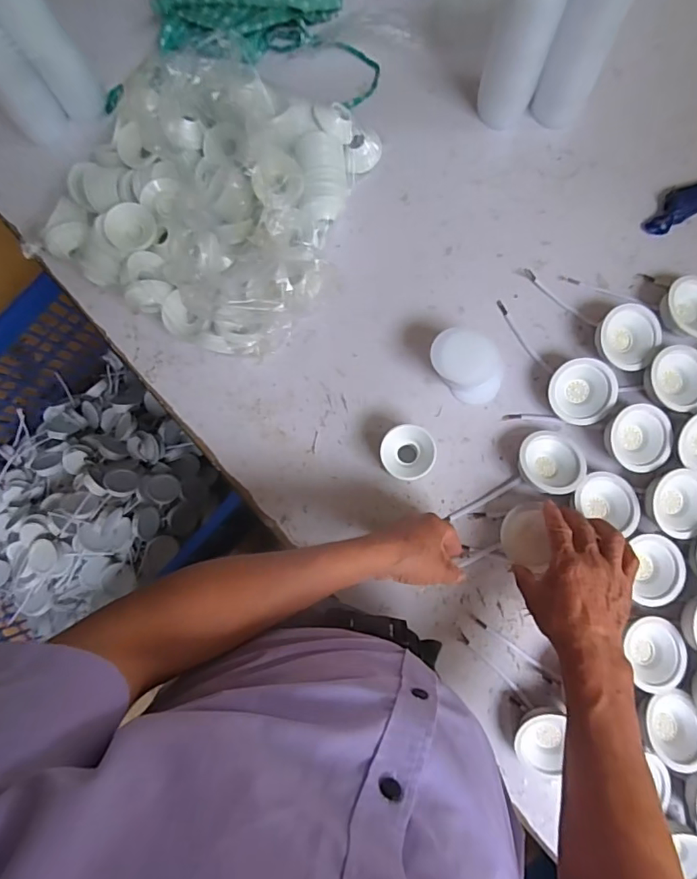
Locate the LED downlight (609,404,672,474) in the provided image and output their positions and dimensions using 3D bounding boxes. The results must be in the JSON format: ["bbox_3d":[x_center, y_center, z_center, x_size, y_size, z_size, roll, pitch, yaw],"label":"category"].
[{"bbox_3d":[0.317,-0.001,0.543,0.067,0.029,0.070,-3,82,4],"label":"LED downlight"}]

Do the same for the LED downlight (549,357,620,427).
[{"bbox_3d":[0.260,-0.052,0.556,0.066,0.036,0.071,-1,82,5],"label":"LED downlight"}]

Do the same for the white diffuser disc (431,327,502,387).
[{"bbox_3d":[0.126,-0.088,0.534,0.070,0.015,0.058,-1,83,4],"label":"white diffuser disc"}]

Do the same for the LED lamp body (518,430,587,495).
[{"bbox_3d":[0.222,0.025,0.550,0.069,0.034,0.069,0,82,5],"label":"LED lamp body"}]

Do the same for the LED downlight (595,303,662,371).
[{"bbox_3d":[0.311,-0.112,0.560,0.065,0.035,0.072,44,87,9],"label":"LED downlight"}]

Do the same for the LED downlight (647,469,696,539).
[{"bbox_3d":[0.352,0.068,0.527,0.067,0.027,0.065,-1,82,5],"label":"LED downlight"}]

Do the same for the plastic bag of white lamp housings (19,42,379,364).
[{"bbox_3d":[-0.178,-0.290,0.565,0.326,0.160,0.307,21,84,7],"label":"plastic bag of white lamp housings"}]

